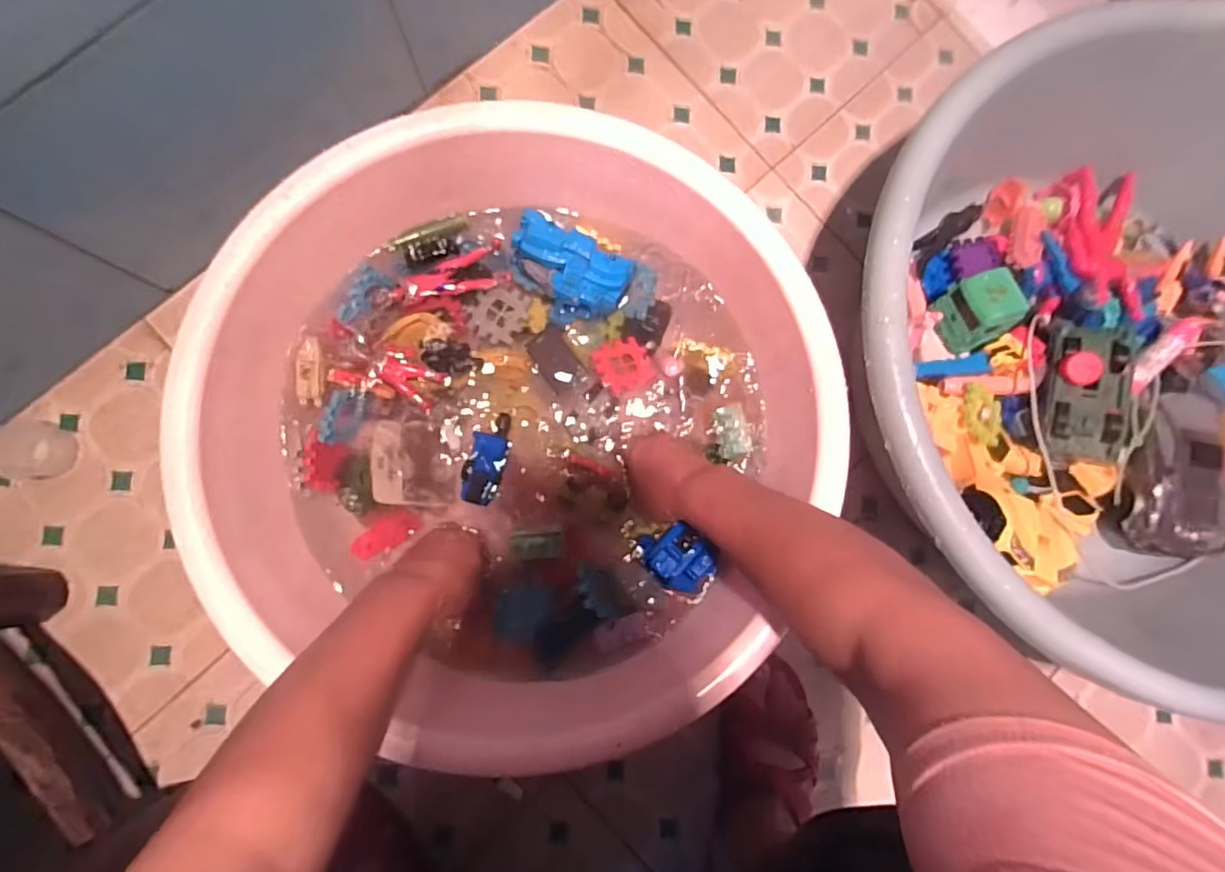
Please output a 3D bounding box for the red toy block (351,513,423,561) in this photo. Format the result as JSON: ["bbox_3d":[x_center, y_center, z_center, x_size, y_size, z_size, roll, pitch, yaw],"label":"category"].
[{"bbox_3d":[-0.210,0.090,0.537,0.062,0.015,0.027,-33,88,-5],"label":"red toy block"}]

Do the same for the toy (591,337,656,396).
[{"bbox_3d":[0.011,-0.065,0.540,0.049,0.005,0.049,-23,73,-2],"label":"toy"}]

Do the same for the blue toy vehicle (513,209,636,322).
[{"bbox_3d":[-0.041,-0.149,0.530,0.111,0.039,0.070,27,85,-1],"label":"blue toy vehicle"}]

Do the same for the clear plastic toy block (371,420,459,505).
[{"bbox_3d":[-0.184,0.025,0.538,0.070,0.020,0.078,-4,86,-4],"label":"clear plastic toy block"}]

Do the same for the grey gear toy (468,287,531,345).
[{"bbox_3d":[-0.105,-0.115,0.544,0.051,0.008,0.052,0,86,-3],"label":"grey gear toy"}]

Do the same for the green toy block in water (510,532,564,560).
[{"bbox_3d":[-0.068,0.098,0.518,0.047,0.010,0.024,0,86,-3],"label":"green toy block in water"}]

